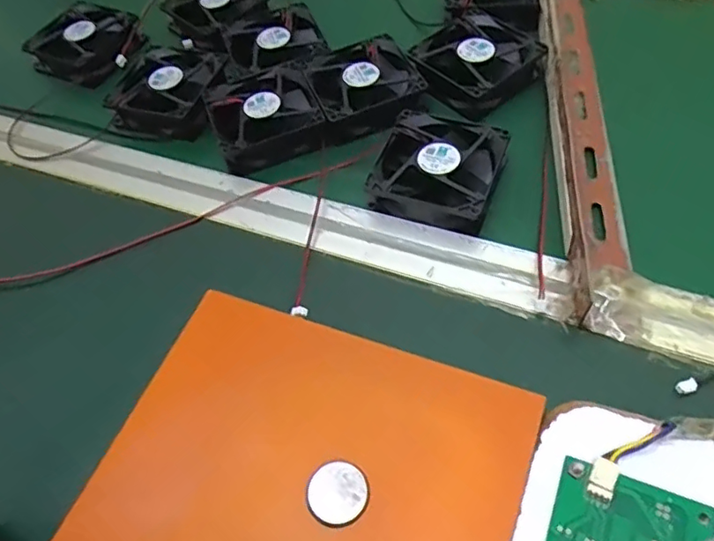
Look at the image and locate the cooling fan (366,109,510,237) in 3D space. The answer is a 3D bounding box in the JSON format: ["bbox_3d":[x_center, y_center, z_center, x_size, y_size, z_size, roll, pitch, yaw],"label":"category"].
[{"bbox_3d":[0.056,-0.070,0.389,0.079,0.025,0.083,17,59,16],"label":"cooling fan"}]

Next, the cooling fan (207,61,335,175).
[{"bbox_3d":[-0.070,-0.115,0.434,0.078,0.023,0.091,-24,57,-11],"label":"cooling fan"}]

